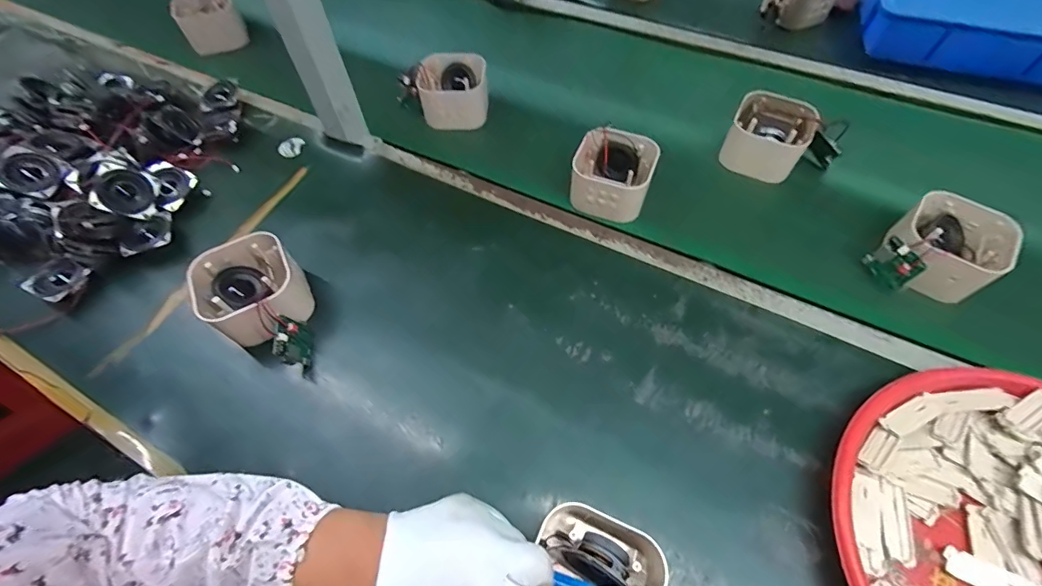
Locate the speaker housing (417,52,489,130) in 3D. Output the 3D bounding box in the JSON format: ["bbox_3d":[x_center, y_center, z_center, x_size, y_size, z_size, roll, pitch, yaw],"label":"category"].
[{"bbox_3d":[-0.092,-0.280,0.630,0.089,0.077,0.076,-1,61,2],"label":"speaker housing"}]

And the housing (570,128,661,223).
[{"bbox_3d":[0.106,-0.139,0.524,0.092,0.051,0.089,16,62,11],"label":"housing"}]

